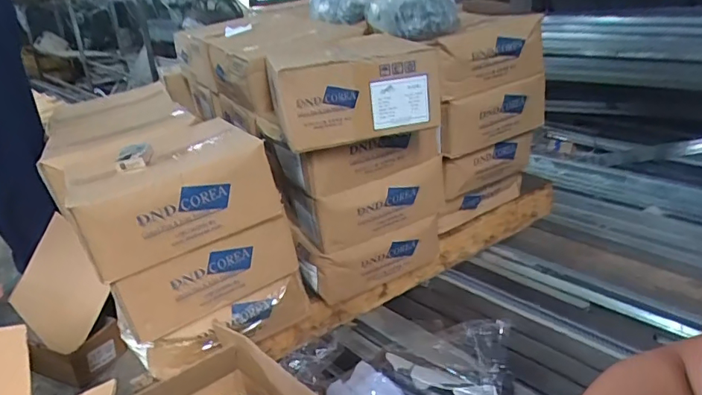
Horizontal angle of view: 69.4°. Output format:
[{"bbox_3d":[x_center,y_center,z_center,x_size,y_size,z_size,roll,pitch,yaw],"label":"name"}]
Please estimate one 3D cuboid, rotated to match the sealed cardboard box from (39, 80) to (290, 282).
[{"bbox_3d":[-0.398,-0.056,0.980,0.297,0.157,0.528,-19,26,-29],"label":"sealed cardboard box"}]

